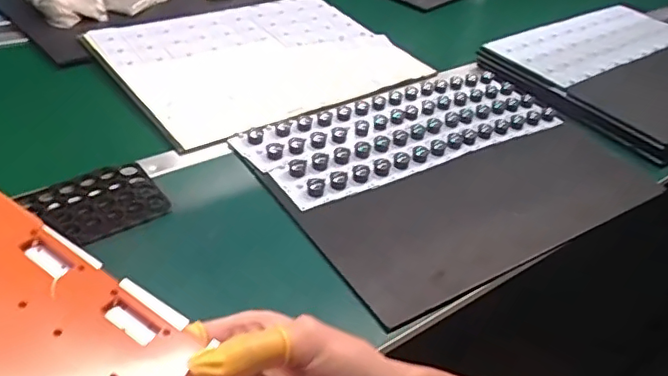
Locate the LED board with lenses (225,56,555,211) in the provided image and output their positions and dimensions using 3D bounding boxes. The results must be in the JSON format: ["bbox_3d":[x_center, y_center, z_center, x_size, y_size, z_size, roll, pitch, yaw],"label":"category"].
[{"bbox_3d":[0.106,-0.100,0.864,0.489,0.021,0.196,-18,45,-28],"label":"LED board with lenses"}]

